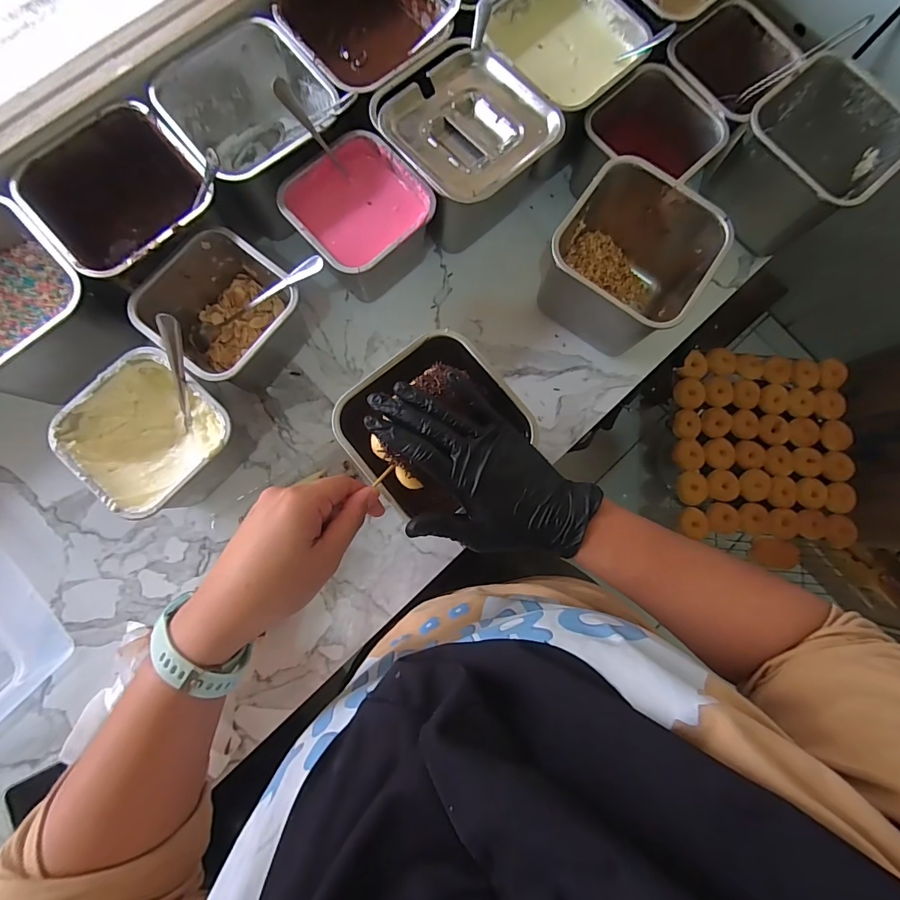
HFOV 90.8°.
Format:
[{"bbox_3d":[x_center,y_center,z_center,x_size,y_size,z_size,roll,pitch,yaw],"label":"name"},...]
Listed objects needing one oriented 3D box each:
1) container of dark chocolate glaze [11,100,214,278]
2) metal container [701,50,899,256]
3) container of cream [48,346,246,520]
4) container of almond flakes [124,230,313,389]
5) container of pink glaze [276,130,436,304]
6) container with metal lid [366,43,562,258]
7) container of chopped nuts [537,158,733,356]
[{"bbox_3d":[-0.293,-0.223,0.419,0.135,0.080,0.136,-43,86,-8],"label":"container of dark chocolate glaze"},{"bbox_3d":[0.372,-0.304,0.472,0.140,0.095,0.138,-41,86,-8],"label":"metal container"},{"bbox_3d":[-0.259,-0.011,0.413,0.117,0.096,0.117,44,82,4],"label":"container of cream"},{"bbox_3d":[-0.211,-0.126,0.434,0.120,0.095,0.118,40,82,3],"label":"container of almond flakes"},{"bbox_3d":[-0.085,-0.217,0.450,0.120,0.091,0.123,-42,86,-8],"label":"container of pink glaze"},{"bbox_3d":[0.015,-0.297,0.456,0.136,0.115,0.140,-40,86,-7],"label":"container with metal lid"},{"bbox_3d":[0.173,-0.185,0.452,0.134,0.111,0.128,33,82,2],"label":"container of chopped nuts"}]

